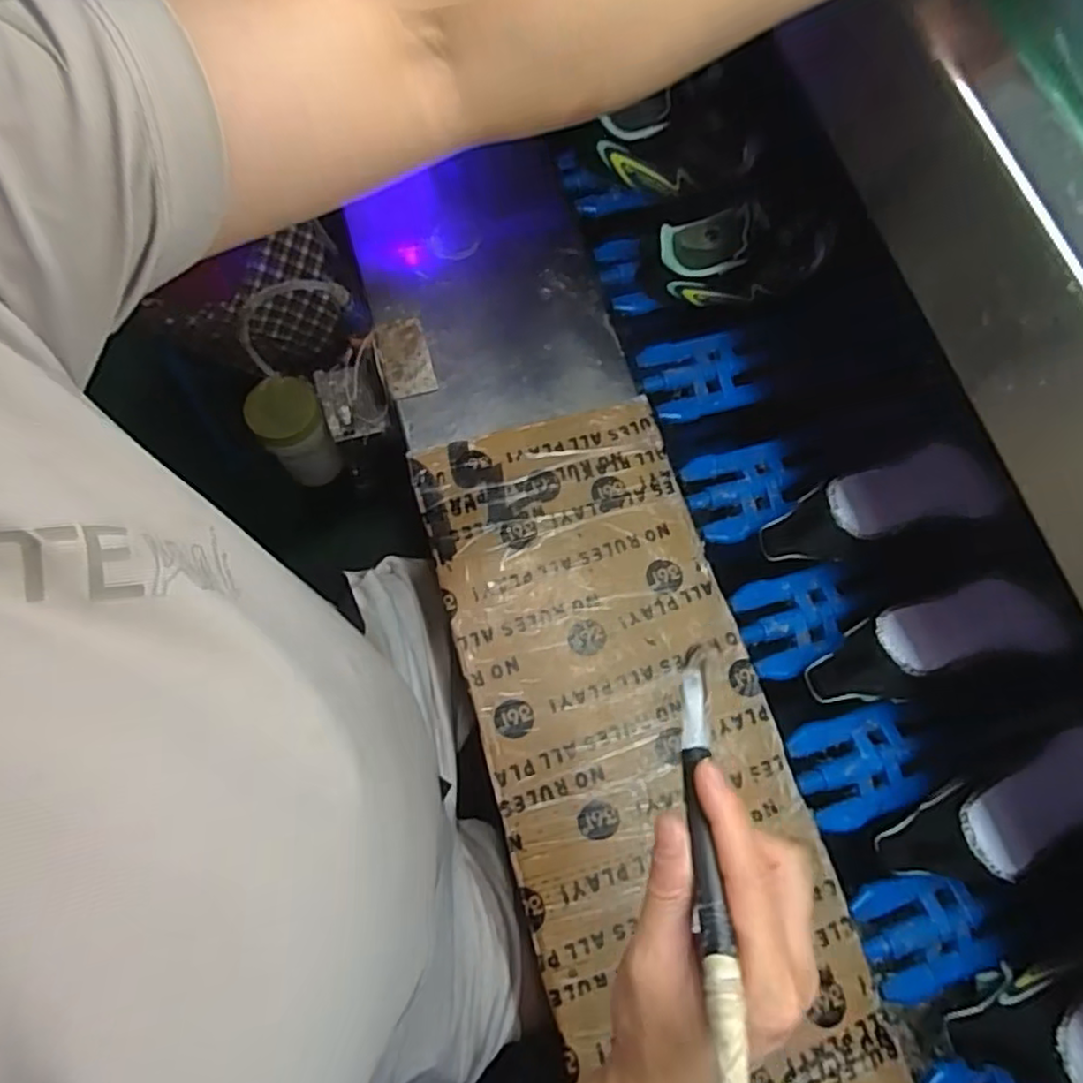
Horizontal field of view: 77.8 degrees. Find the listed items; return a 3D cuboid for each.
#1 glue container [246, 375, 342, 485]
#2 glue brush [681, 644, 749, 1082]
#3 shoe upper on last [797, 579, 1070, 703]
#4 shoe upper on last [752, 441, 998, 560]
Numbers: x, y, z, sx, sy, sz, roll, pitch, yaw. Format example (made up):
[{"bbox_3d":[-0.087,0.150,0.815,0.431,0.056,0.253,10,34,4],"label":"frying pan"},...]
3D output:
[{"bbox_3d":[-0.268,-0.119,0.738,0.070,0.100,0.081,-31,77,-9],"label":"glue container"},{"bbox_3d":[0.070,0.128,0.287,0.013,0.012,0.179,4,52,-1],"label":"glue brush"},{"bbox_3d":[0.354,0.088,0.595,0.219,0.089,0.073,-16,76,-5],"label":"shoe upper on last"},{"bbox_3d":[0.321,-0.025,0.630,0.193,0.100,0.080,-21,76,-6],"label":"shoe upper on last"}]

